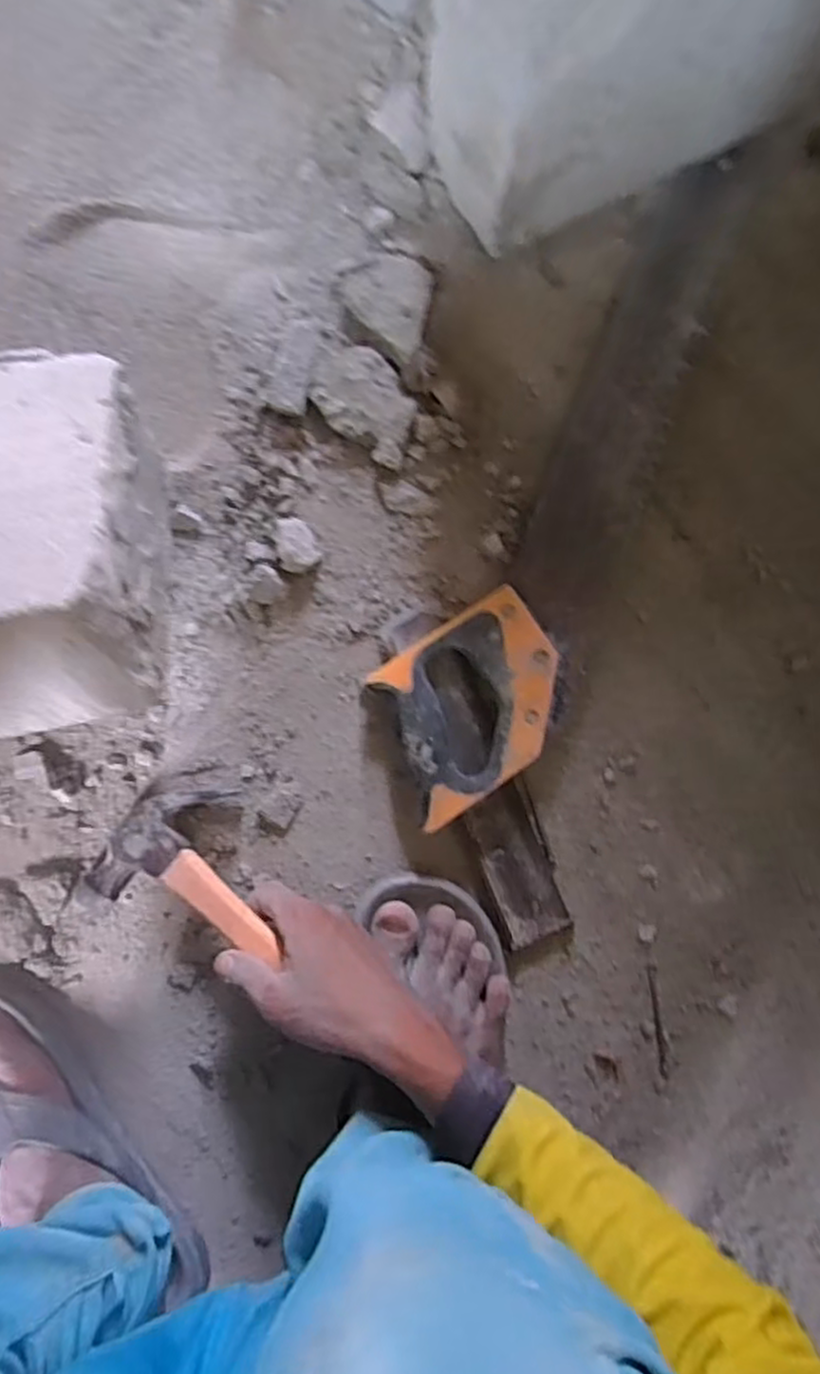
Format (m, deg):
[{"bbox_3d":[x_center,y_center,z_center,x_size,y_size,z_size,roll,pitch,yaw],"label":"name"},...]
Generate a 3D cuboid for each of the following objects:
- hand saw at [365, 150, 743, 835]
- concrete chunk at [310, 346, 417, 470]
[{"bbox_3d":[0.117,-0.144,0.508,0.121,0.040,0.510,27,89,-3],"label":"hand saw"},{"bbox_3d":[-0.029,-0.197,0.509,0.056,0.015,0.084,-39,93,-2],"label":"concrete chunk"}]

